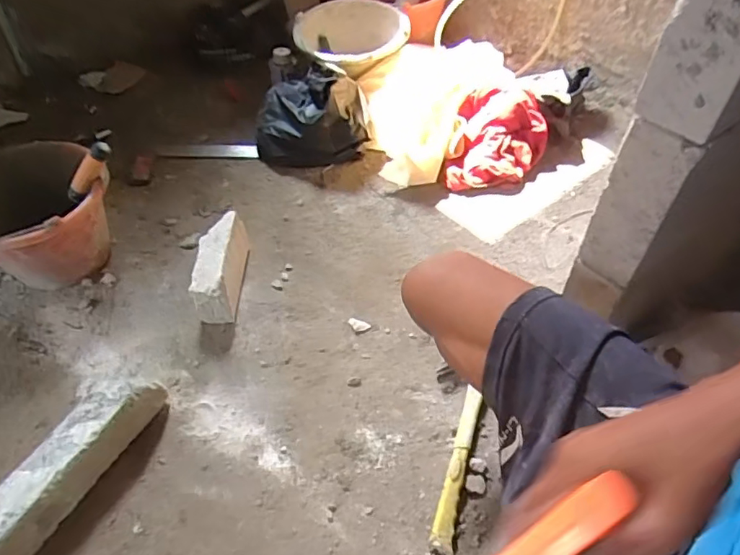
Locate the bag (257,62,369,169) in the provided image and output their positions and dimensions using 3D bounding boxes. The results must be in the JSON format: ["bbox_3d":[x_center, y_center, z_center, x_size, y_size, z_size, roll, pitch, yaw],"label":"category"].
[{"bbox_3d":[-0.134,-0.349,1.122,0.223,0.159,0.192,-7,50,-4],"label":"bag"}]

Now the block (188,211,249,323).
[{"bbox_3d":[-0.249,-0.016,0.901,0.075,0.082,0.186,-2,50,1],"label":"block"}]

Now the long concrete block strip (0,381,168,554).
[{"bbox_3d":[-0.407,0.278,0.656,0.064,0.083,0.380,23,54,21],"label":"long concrete block strip"}]

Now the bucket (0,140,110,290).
[{"bbox_3d":[-0.544,-0.087,0.896,0.214,0.173,0.227,-1,50,1],"label":"bucket"}]

